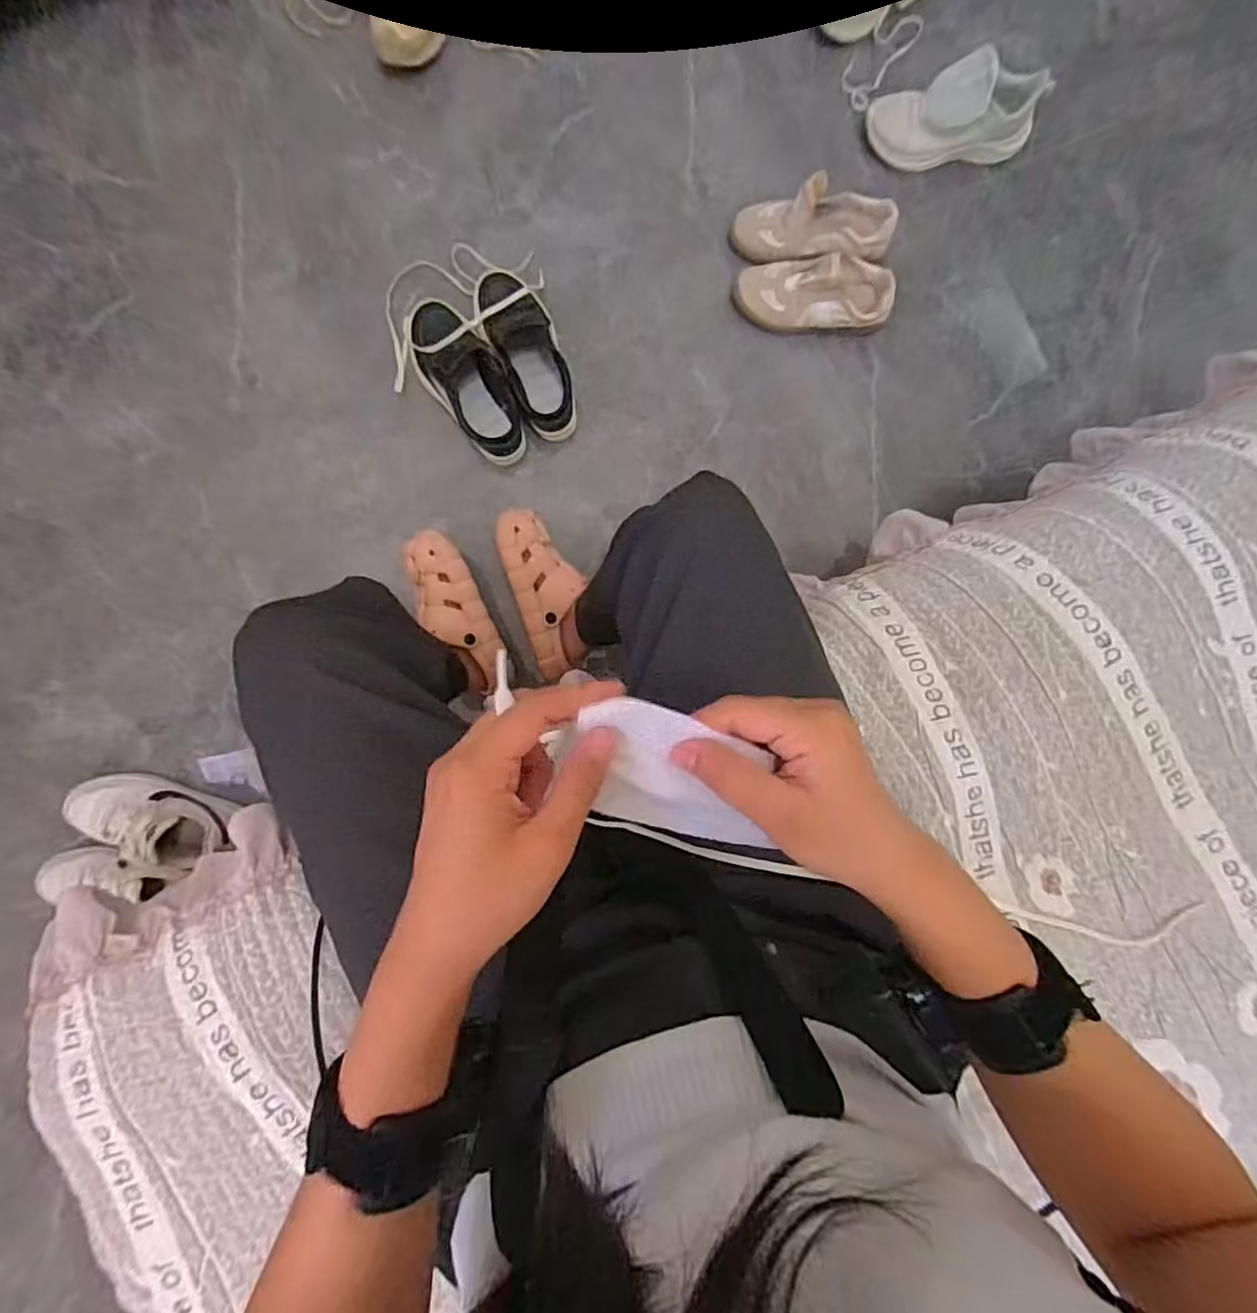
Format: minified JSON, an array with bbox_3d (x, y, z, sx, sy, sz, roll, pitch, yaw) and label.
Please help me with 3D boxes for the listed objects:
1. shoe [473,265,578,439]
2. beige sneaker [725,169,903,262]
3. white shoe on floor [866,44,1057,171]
[{"bbox_3d":[-0.145,-0.444,0.894,0.099,0.072,0.246,-27,90,-2],"label":"shoe"},{"bbox_3d":[0.269,-0.622,0.884,0.222,0.089,0.095,-4,89,-2],"label":"beige sneaker"},{"bbox_3d":[0.471,-0.771,0.872,0.232,0.128,0.078,14,88,-2],"label":"white shoe on floor"}]

